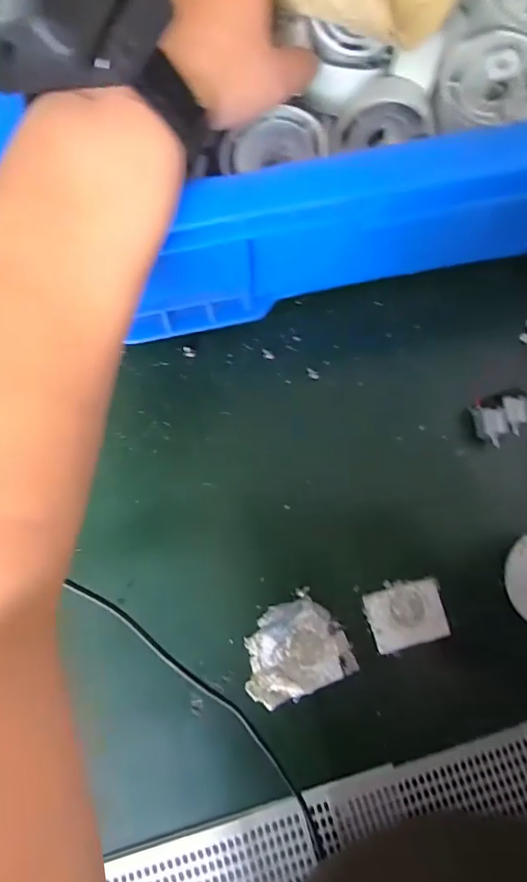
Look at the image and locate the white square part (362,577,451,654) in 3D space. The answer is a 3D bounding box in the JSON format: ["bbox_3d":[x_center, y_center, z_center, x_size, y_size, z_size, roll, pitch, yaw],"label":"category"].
[{"bbox_3d":[0.089,0.107,0.315,0.047,0.010,0.036,-17,85,-4],"label":"white square part"}]

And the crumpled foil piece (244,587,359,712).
[{"bbox_3d":[0.018,0.127,0.311,0.064,0.008,0.054,-24,85,-4],"label":"crumpled foil piece"}]

